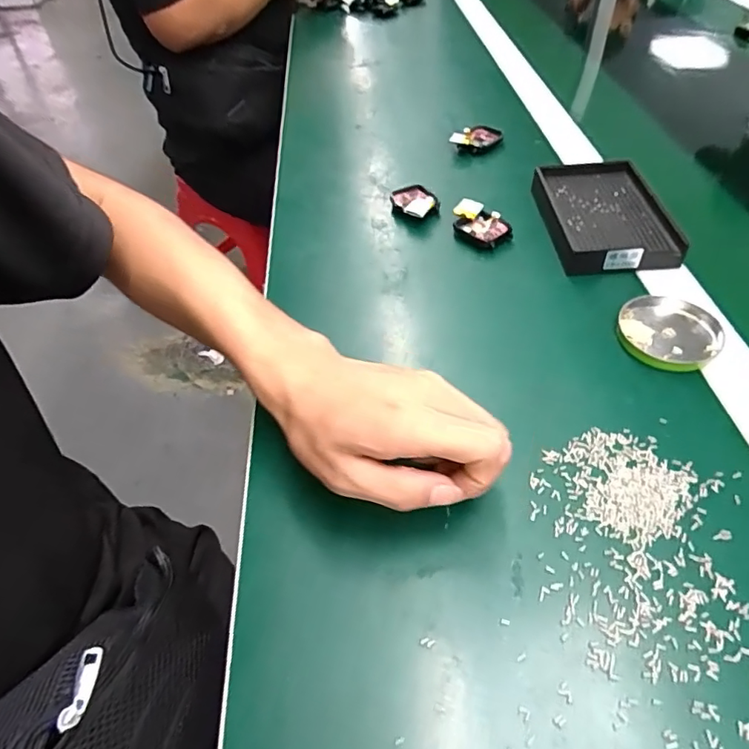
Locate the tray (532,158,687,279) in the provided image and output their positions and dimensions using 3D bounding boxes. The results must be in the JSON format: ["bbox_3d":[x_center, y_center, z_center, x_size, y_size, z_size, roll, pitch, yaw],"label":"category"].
[{"bbox_3d":[0.195,-0.140,0.456,0.099,0.025,0.140,-4,49,1],"label":"tray"}]

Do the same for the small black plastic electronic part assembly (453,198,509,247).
[{"bbox_3d":[0.091,-0.132,0.460,0.036,0.017,0.055,-32,54,-21],"label":"small black plastic electronic part assembly"}]

